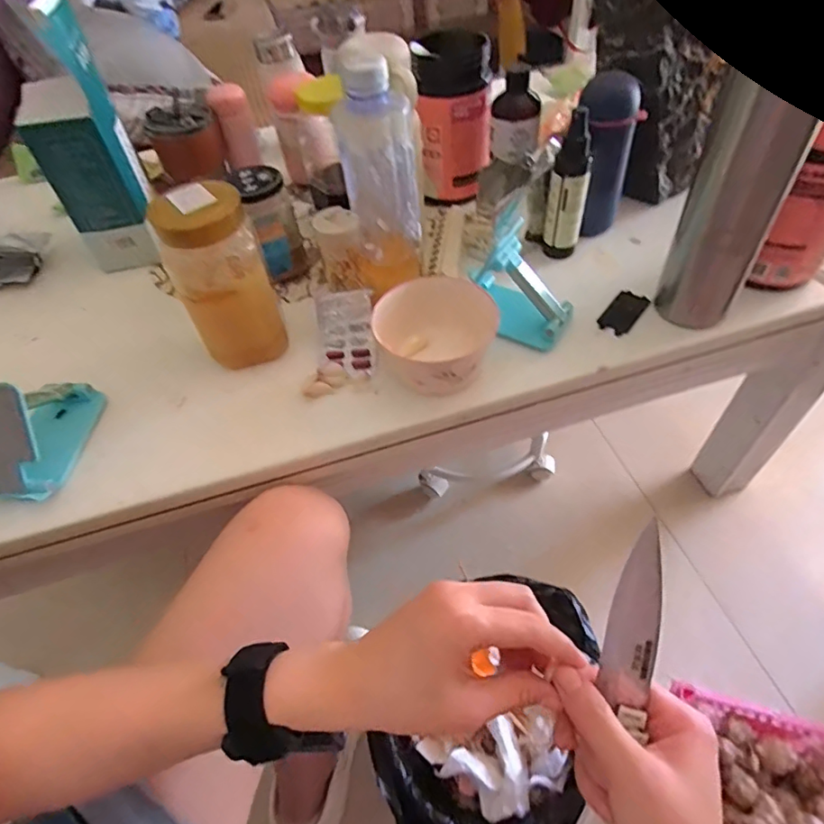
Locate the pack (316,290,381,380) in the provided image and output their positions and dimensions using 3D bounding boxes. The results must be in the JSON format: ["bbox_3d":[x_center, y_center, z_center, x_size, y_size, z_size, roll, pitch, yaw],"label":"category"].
[{"bbox_3d":[-0.065,-0.076,0.515,0.057,0.016,0.093,-7,74,0],"label":"pack"}]

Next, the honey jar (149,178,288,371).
[{"bbox_3d":[-0.170,-0.118,0.468,0.076,0.151,0.069,-23,53,-12],"label":"honey jar"}]

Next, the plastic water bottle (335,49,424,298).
[{"bbox_3d":[-0.024,-0.192,0.453,0.062,0.208,0.054,-7,51,0],"label":"plastic water bottle"}]

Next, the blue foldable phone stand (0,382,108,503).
[{"bbox_3d":[-0.326,0.008,0.432,0.061,0.093,0.118,-3,51,3],"label":"blue foldable phone stand"}]

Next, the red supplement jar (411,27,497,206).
[{"bbox_3d":[0.050,-0.362,0.631,0.085,0.167,0.095,-4,51,2],"label":"red supplement jar"}]

